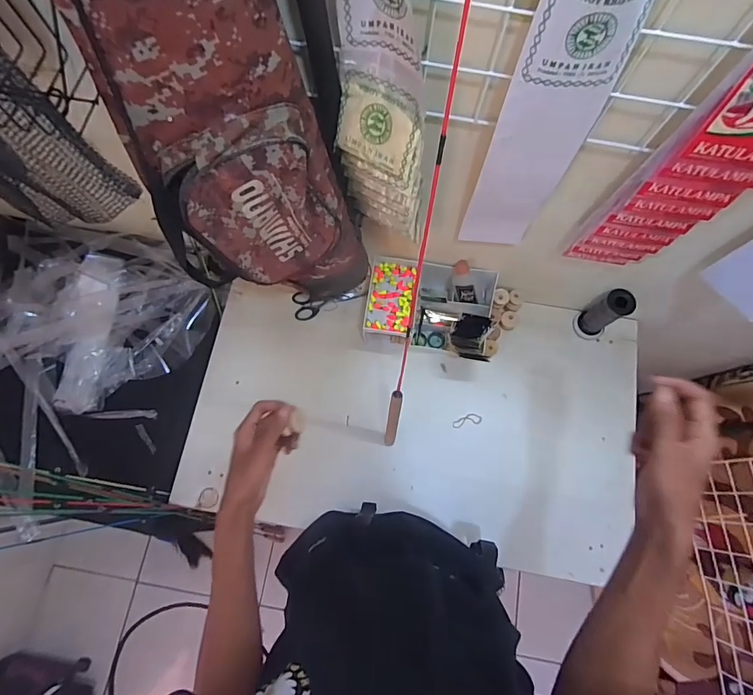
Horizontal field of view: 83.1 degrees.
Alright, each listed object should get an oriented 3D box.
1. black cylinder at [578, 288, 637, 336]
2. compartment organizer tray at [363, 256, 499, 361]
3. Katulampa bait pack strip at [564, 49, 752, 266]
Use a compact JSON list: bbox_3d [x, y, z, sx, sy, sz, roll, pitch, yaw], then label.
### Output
[{"bbox_3d":[0.428,-0.064,0.795,0.055,0.118,0.054,-36,78,-10],"label":"black cylinder"},{"bbox_3d":[0.097,-0.074,0.802,0.226,0.093,0.162,13,75,3],"label":"compartment organizer tray"},{"bbox_3d":[0.345,-0.183,0.439,0.123,0.398,0.027,8,75,2],"label":"Katulampa bait pack strip"}]

